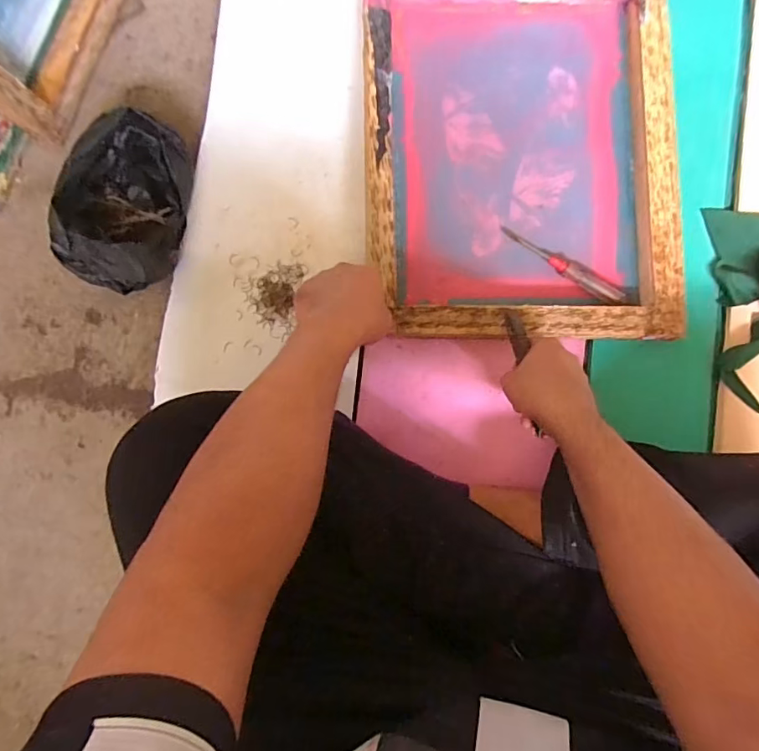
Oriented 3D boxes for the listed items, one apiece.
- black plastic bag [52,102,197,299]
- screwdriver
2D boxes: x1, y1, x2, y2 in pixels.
[{"bbox_3d":[-0.299,-0.202,0.584,0.111,0.109,0.199,11,85,0],"label":"black plastic bag"},{"bbox_3d":[0.223,-0.134,0.601,0.167,0.014,0.020,32,85,2],"label":"screwdriver"}]

